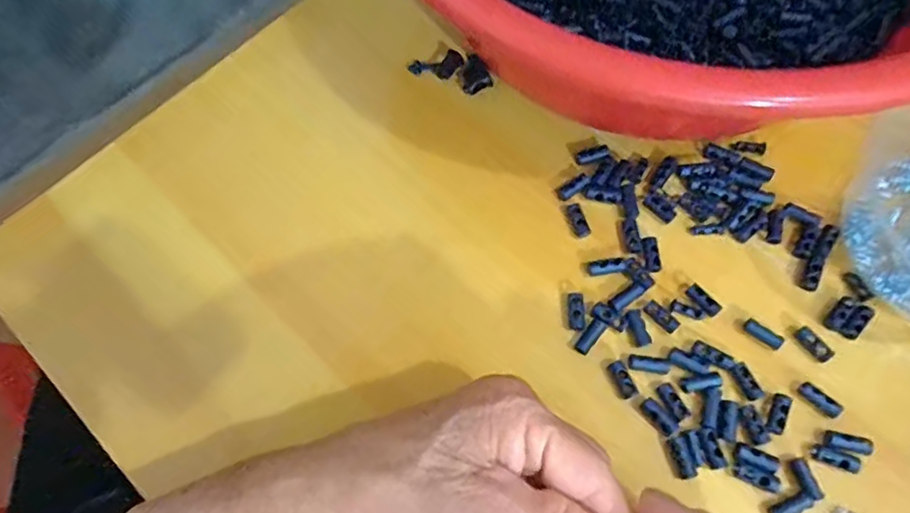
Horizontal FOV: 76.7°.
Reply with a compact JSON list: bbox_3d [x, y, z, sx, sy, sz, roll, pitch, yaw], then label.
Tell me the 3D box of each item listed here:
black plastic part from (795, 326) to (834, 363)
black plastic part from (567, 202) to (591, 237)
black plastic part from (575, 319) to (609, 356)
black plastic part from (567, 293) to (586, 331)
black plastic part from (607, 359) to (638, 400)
[{"bbox_3d":[0.175,0.043,0.280,0.009,0.004,0.018,-37,73,-11],"label":"black plastic part"},{"bbox_3d":[0.066,-0.020,0.308,0.008,0.004,0.019,-20,70,-5],"label":"black plastic part"},{"bbox_3d":[0.067,0.040,0.285,0.008,0.006,0.019,34,75,13],"label":"black plastic part"},{"bbox_3d":[0.061,0.028,0.291,0.008,0.004,0.019,2,70,3],"label":"black plastic part"},{"bbox_3d":[0.081,0.060,0.279,0.008,0.006,0.019,-25,84,-7],"label":"black plastic part"}]

